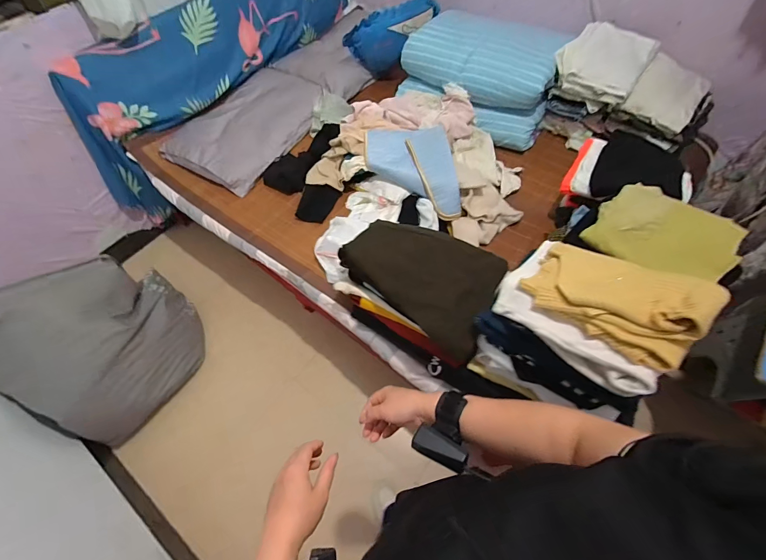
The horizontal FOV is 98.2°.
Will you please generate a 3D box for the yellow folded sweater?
[{"bbox_3d":[0.391,0.025,0.593,0.163,0.057,0.290,-41,39,-12],"label":"yellow folded sweater"}]

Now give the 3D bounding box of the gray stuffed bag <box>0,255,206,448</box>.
[{"bbox_3d":[-0.975,0.207,1.188,0.426,0.459,0.548,32,66,18],"label":"gray stuffed bag"}]

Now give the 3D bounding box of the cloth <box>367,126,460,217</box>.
[{"bbox_3d":[0.139,-0.441,1.211,0.446,0.056,0.265,34,90,8],"label":"cloth"}]

